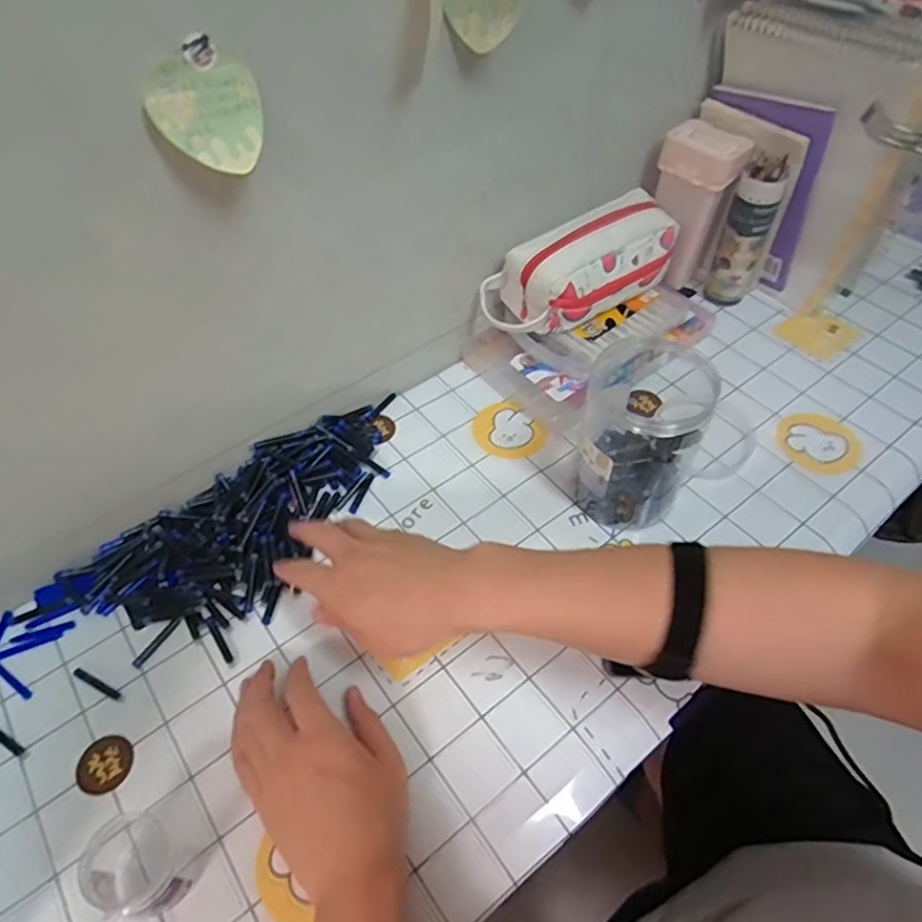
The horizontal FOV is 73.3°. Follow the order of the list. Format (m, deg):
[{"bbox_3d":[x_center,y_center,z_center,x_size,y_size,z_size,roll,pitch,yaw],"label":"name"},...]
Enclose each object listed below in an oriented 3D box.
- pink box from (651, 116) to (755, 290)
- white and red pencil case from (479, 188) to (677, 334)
[{"bbox_3d":[0.270,-0.294,0.732,0.086,0.170,0.068,27,57,20],"label":"pink box"},{"bbox_3d":[0.126,-0.200,0.648,0.216,0.096,0.092,-27,56,-4],"label":"white and red pencil case"}]

